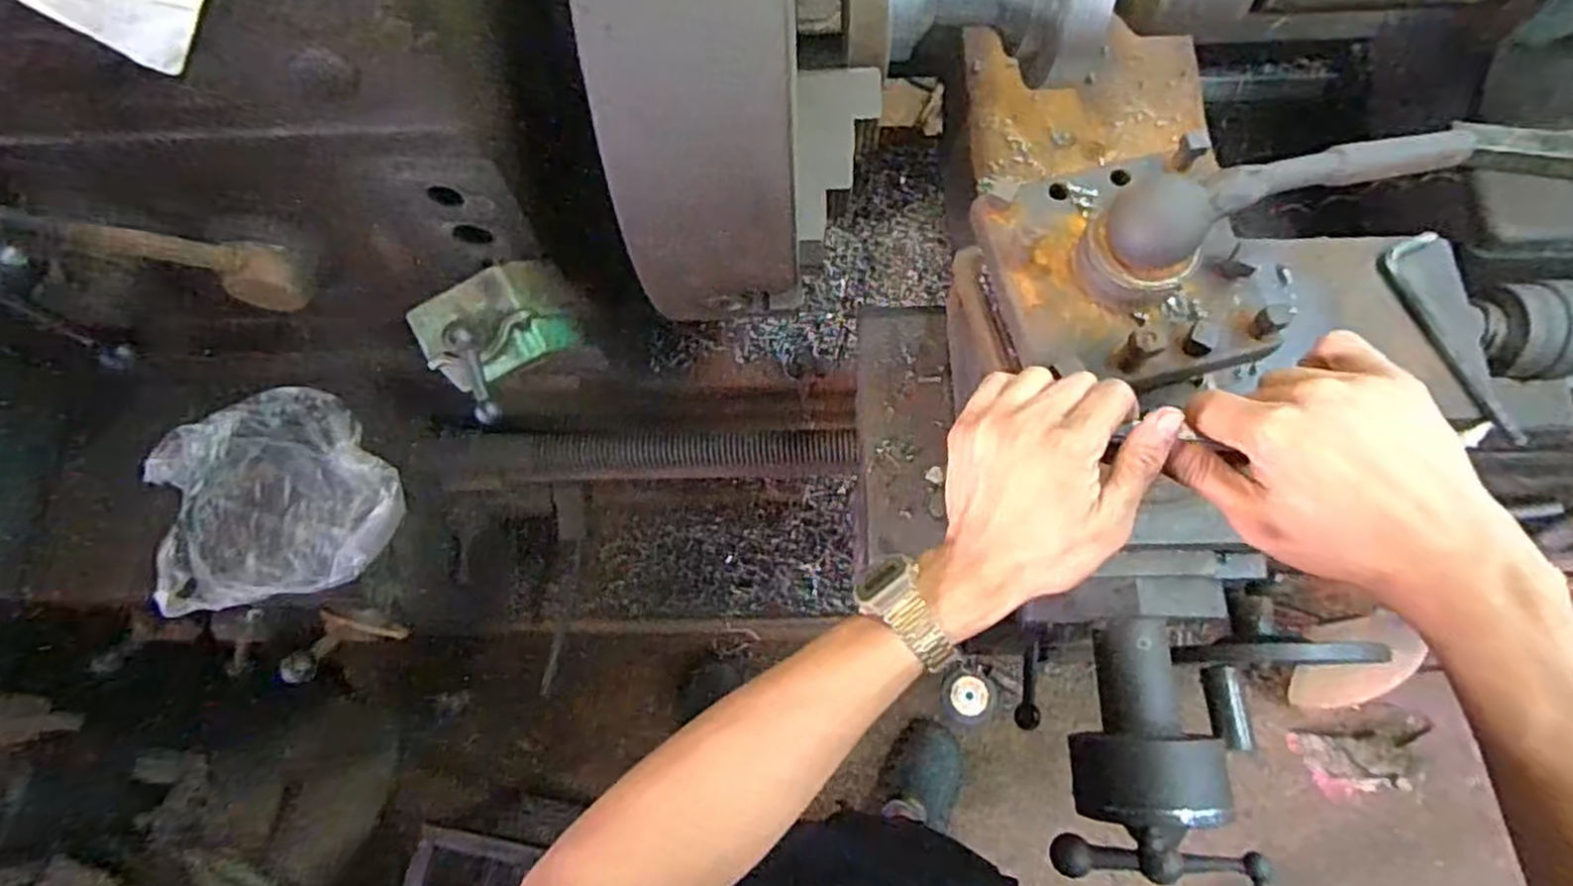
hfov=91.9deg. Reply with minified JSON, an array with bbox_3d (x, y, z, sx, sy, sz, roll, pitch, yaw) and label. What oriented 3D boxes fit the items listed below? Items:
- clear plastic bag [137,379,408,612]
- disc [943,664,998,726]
[{"bbox_3d":[-0.496,0.045,0.736,0.218,0.037,0.207,-15,73,-2],"label":"clear plastic bag"},{"bbox_3d":[0.339,0.464,1.392,0.093,0.010,0.104,42,95,27],"label":"disc"}]

